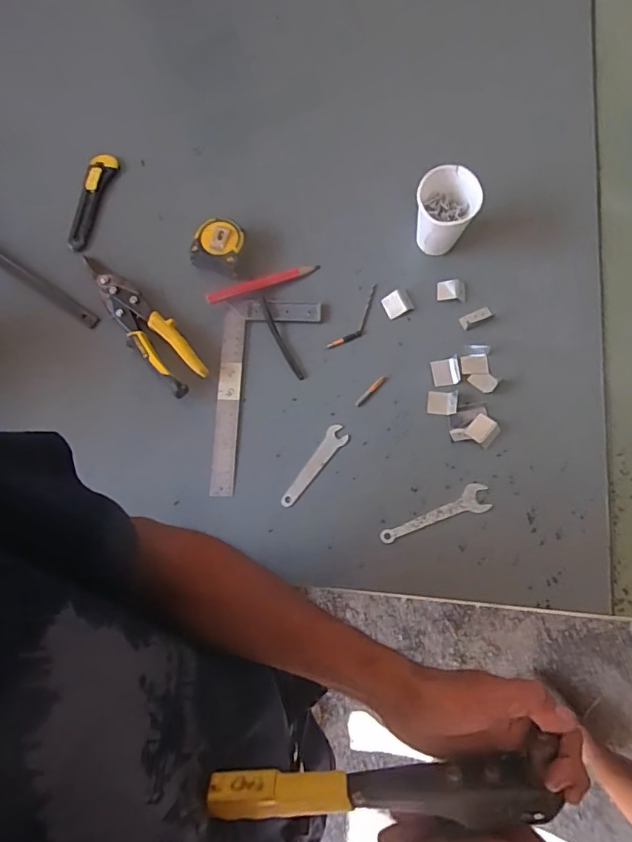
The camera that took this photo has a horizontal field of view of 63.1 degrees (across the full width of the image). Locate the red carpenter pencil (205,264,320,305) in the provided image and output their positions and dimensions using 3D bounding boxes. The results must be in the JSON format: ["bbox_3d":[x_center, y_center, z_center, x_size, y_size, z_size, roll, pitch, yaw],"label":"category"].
[{"bbox_3d":[-0.068,-0.179,0.664,0.149,0.013,0.013,-19,77,-4],"label":"red carpenter pencil"}]

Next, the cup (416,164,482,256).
[{"bbox_3d":[0.156,-0.254,0.637,0.069,0.083,0.070,0,76,0],"label":"cup"}]

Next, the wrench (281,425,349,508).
[{"bbox_3d":[-0.003,0.054,0.616,0.024,0.004,0.113,38,80,9],"label":"wrench"}]

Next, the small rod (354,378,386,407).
[{"bbox_3d":[0.066,-0.036,0.628,0.049,0.004,0.008,-44,78,-10],"label":"small rod"}]

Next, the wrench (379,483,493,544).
[{"bbox_3d":[0.137,0.110,0.595,0.133,0.004,0.033,-21,77,-4],"label":"wrench"}]

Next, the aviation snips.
[{"bbox_3d":[-0.223,-0.130,0.646,0.049,0.028,0.235,-40,79,-8],"label":"aviation snips"}]

